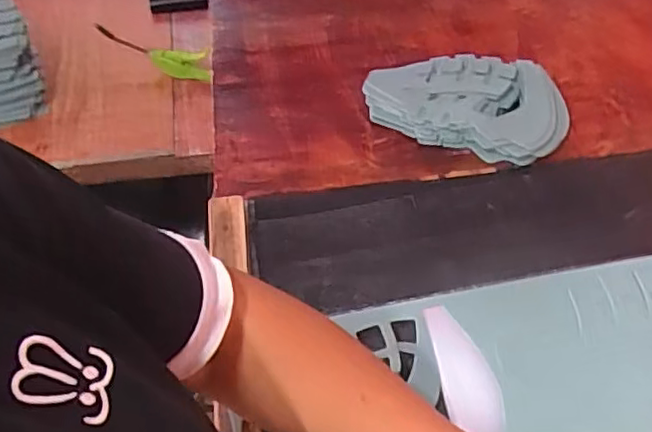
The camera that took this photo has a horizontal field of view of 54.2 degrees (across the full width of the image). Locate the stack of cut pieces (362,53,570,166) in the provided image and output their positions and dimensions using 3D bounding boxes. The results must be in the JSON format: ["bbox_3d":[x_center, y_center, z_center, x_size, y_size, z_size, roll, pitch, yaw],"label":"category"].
[{"bbox_3d":[0.151,-0.127,0.690,0.208,0.029,0.134,14,56,11],"label":"stack of cut pieces"}]

